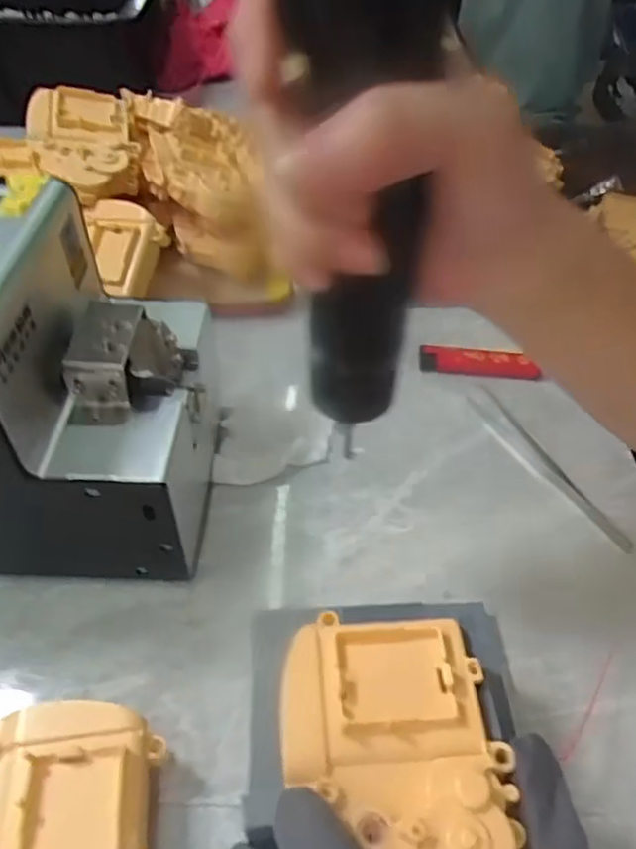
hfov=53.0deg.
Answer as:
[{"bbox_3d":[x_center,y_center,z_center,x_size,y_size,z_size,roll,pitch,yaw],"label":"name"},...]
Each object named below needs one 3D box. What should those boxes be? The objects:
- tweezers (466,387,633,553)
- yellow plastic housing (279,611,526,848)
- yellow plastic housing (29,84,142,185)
[{"bbox_3d":[0.128,0.024,0.370,0.019,0.004,0.128,-17,50,-17],"label":"tweezers"},{"bbox_3d":[0.025,0.104,0.210,0.073,0.012,0.088,1,47,-1],"label":"yellow plastic housing"},{"bbox_3d":[-0.173,-0.210,0.464,0.070,0.016,0.099,-6,64,-13],"label":"yellow plastic housing"}]

